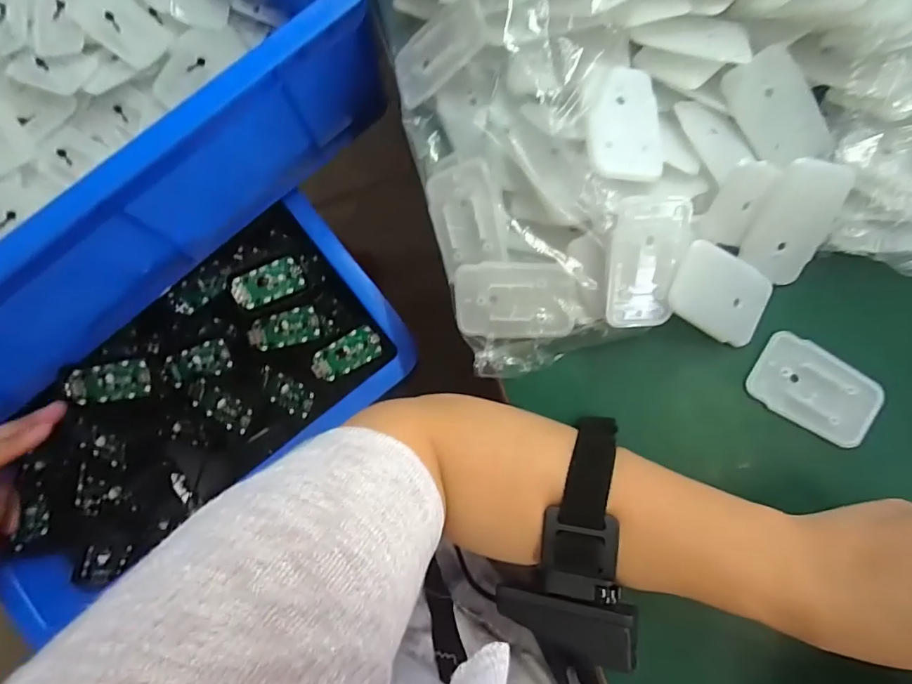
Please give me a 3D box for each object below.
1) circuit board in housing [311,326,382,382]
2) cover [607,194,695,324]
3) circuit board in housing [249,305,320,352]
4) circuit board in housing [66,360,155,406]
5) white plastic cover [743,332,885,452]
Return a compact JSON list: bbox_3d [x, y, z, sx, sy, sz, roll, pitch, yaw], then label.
[{"bbox_3d":[-0.103,0.012,0.466,0.065,0.004,0.033,-29,99,-12],"label":"circuit board in housing"},{"bbox_3d":[0.102,-0.042,0.266,0.043,0.006,0.069,-1,105,-14],"label":"cover"},{"bbox_3d":[-0.161,-0.012,0.466,0.064,0.009,0.032,-18,83,-1],"label":"circuit board in housing"},{"bbox_3d":[-0.296,0.035,0.425,0.062,0.006,0.032,-9,99,-13],"label":"circuit board in housing"},{"bbox_3d":[0.208,0.028,0.287,0.067,0.008,0.044,31,85,5],"label":"white plastic cover"}]

